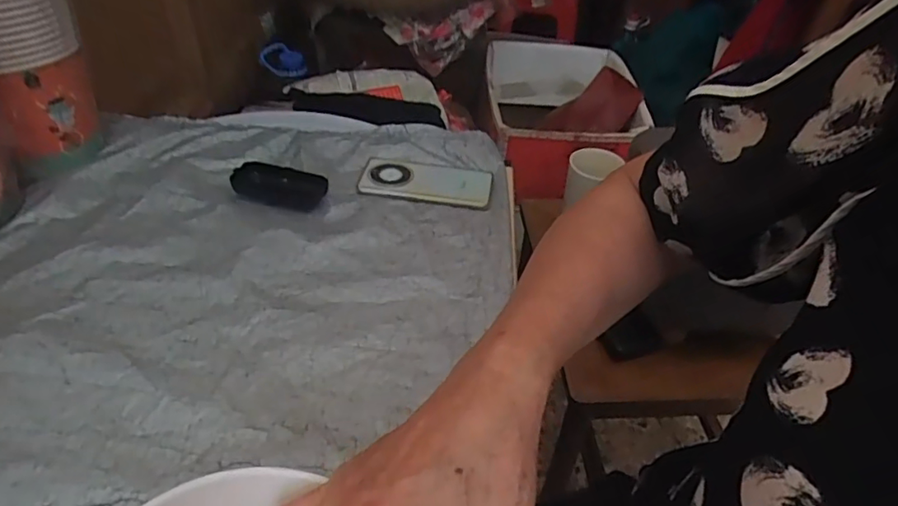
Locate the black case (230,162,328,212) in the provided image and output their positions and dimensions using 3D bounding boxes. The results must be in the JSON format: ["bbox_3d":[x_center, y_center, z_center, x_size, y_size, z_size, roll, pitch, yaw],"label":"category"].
[{"bbox_3d":[-0.197,-0.080,0.655,0.108,0.016,0.060,12,41,7],"label":"black case"}]

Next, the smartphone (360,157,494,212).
[{"bbox_3d":[-0.029,-0.090,0.702,0.162,0.010,0.086,8,41,3],"label":"smartphone"}]

